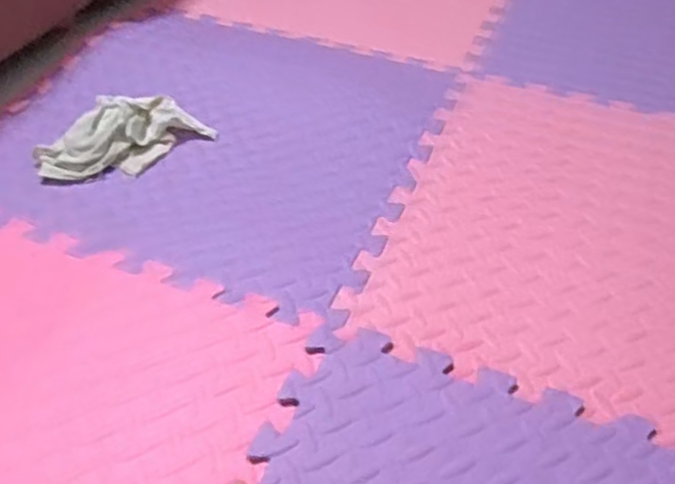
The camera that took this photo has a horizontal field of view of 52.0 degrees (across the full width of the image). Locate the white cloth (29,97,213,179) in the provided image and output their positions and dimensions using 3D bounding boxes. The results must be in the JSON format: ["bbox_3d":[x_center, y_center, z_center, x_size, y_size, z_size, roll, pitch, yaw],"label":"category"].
[{"bbox_3d":[-0.288,-0.141,0.926,0.128,0.048,0.208,32,52,28],"label":"white cloth"}]

